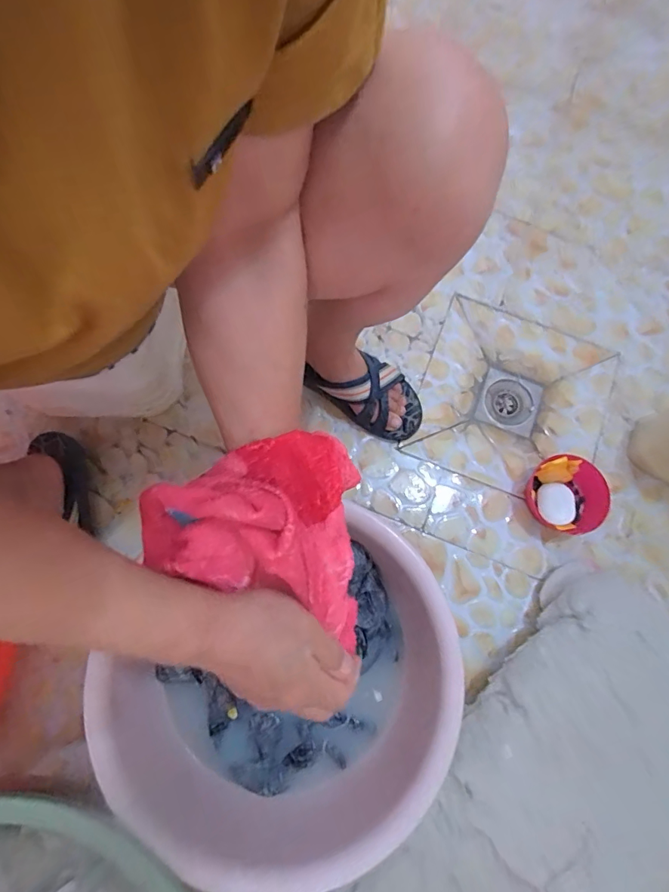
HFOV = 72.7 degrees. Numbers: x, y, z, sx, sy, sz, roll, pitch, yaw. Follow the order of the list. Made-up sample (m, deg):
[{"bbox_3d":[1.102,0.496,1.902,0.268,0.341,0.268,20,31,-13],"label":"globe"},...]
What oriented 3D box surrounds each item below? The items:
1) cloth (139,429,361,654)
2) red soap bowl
[{"bbox_3d":[-0.055,0.049,0.328,0.164,0.072,0.132,21,76,3],"label":"cloth"},{"bbox_3d":[0.349,0.076,0.692,0.109,0.045,0.114,0,76,-2],"label":"red soap bowl"}]

